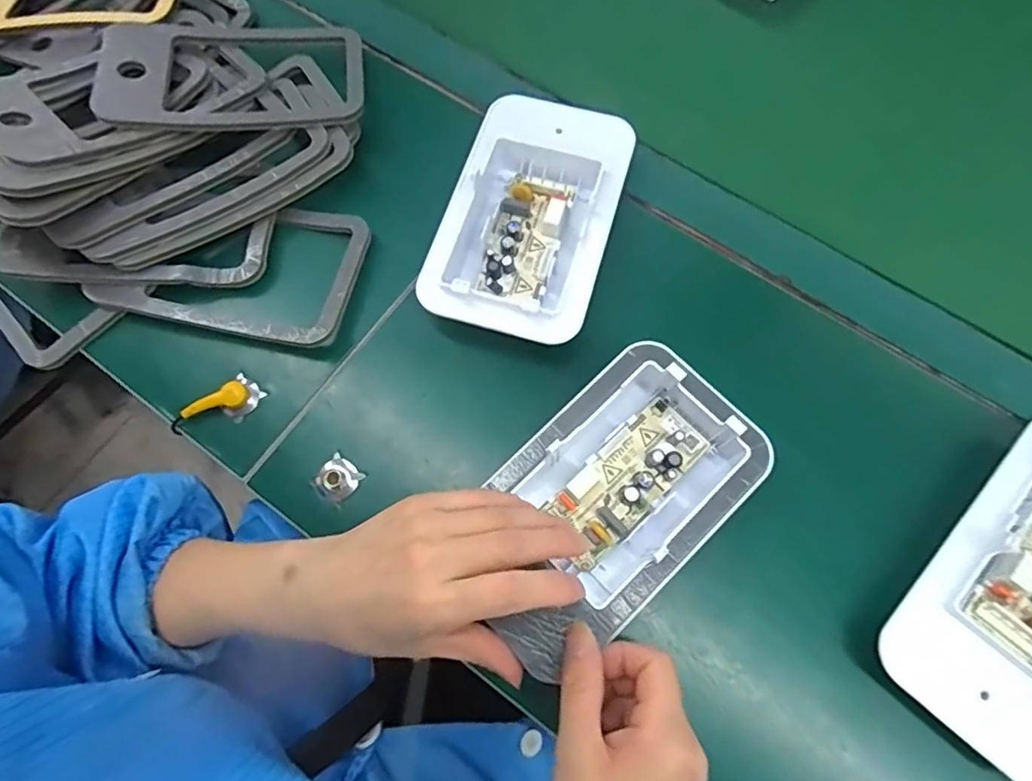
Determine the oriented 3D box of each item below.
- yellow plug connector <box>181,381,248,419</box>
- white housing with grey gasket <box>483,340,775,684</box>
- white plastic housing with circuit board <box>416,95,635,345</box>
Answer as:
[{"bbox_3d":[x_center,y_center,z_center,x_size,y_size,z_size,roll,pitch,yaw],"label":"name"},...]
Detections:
[{"bbox_3d":[-0.181,0.008,0.353,0.038,0.007,0.013,-31,75,-11],"label":"yellow plug connector"},{"bbox_3d":[0.047,0.061,0.319,0.166,0.044,0.102,-42,77,-13],"label":"white housing with grey gasket"},{"bbox_3d":[0.010,-0.114,0.377,0.098,0.037,0.170,15,72,4],"label":"white plastic housing with circuit board"}]

